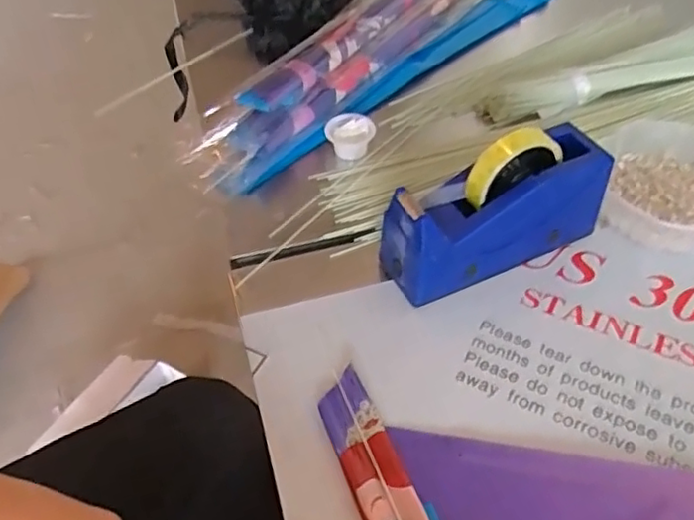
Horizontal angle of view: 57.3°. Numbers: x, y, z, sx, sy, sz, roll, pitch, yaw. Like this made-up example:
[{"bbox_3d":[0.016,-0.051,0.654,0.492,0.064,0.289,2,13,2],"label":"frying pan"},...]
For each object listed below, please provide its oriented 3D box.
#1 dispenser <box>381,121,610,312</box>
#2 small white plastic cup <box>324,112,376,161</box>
[{"bbox_3d":[0.132,-0.047,0.565,0.204,0.122,0.064,-20,50,-15],"label":"dispenser"},{"bbox_3d":[0.004,-0.136,0.704,0.049,0.033,0.043,-36,56,-26],"label":"small white plastic cup"}]

